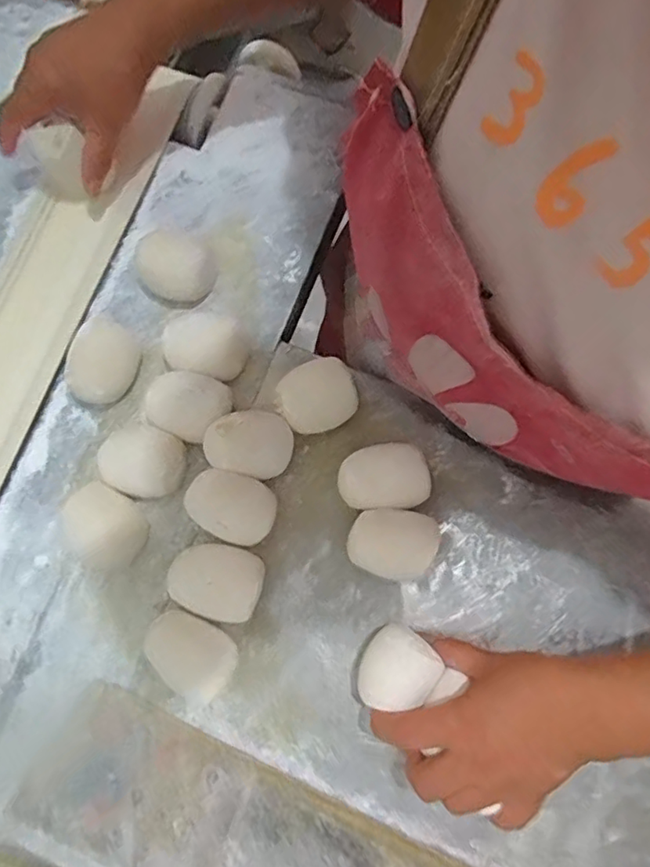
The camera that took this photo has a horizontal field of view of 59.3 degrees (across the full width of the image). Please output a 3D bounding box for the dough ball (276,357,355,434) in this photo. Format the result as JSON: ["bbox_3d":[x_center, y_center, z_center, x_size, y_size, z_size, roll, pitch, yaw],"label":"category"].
[{"bbox_3d":[-0.007,-0.028,0.447,0.055,0.049,0.052,0,79,-1],"label":"dough ball"}]

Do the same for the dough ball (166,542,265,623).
[{"bbox_3d":[-0.080,0.107,0.422,0.066,0.038,0.051,16,79,2],"label":"dough ball"}]

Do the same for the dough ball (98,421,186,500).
[{"bbox_3d":[-0.139,0.019,0.442,0.063,0.041,0.049,27,80,4],"label":"dough ball"}]

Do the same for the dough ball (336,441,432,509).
[{"bbox_3d":[0.044,0.034,0.435,0.064,0.046,0.047,-1,79,-1],"label":"dough ball"}]

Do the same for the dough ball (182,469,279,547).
[{"bbox_3d":[-0.069,0.055,0.431,0.063,0.044,0.048,22,79,3],"label":"dough ball"}]

